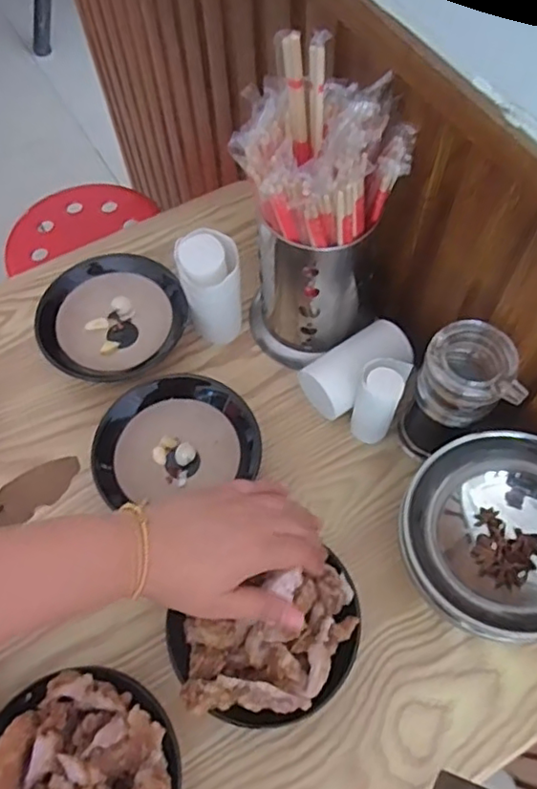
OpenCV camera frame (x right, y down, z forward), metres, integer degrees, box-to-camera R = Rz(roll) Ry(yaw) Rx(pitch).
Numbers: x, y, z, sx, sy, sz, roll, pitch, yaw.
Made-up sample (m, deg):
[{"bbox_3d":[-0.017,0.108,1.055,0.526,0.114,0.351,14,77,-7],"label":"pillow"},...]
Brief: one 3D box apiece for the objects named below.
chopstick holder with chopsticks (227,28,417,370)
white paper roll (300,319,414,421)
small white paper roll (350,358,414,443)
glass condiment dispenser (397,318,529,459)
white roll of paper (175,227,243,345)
[{"bbox_3d":[0.039,-0.132,0.492,0.117,0.258,0.099,2,64,3],"label":"chopstick holder with chopsticks"},{"bbox_3d":[0.078,-0.019,0.556,0.096,0.051,0.052,-31,67,-13],"label":"white paper roll"},{"bbox_3d":[0.091,0.007,0.517,0.035,0.095,0.041,22,67,12],"label":"small white paper roll"},{"bbox_3d":[0.141,0.004,0.474,0.065,0.136,0.057,3,64,4],"label":"glass condiment dispenser"},{"bbox_3d":[-0.052,-0.097,0.576,0.055,0.095,0.068,-17,64,-6],"label":"white roll of paper"}]

